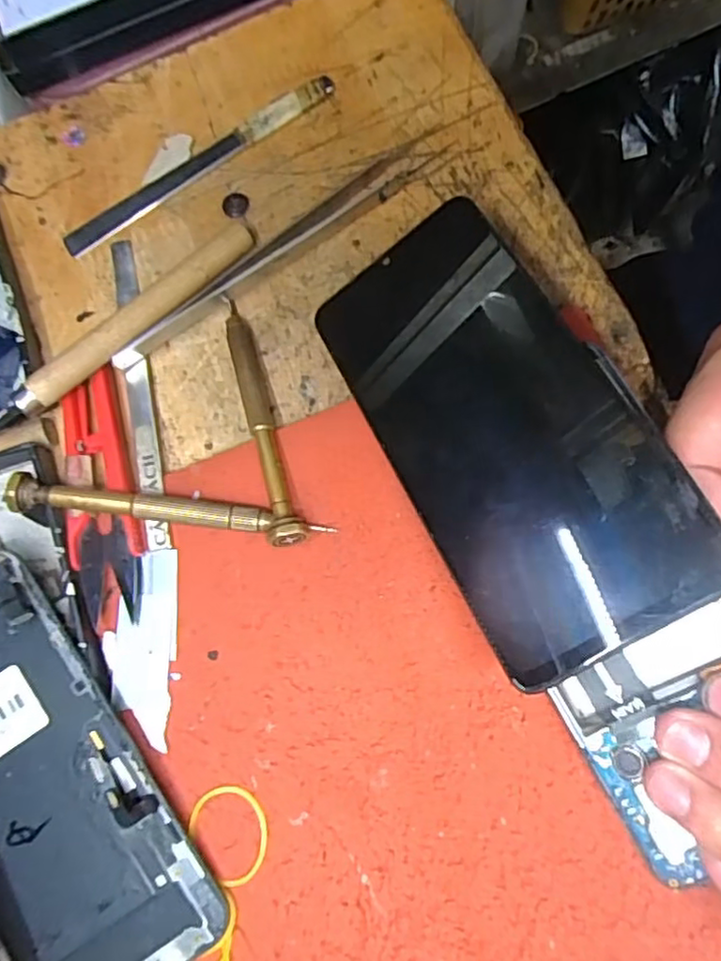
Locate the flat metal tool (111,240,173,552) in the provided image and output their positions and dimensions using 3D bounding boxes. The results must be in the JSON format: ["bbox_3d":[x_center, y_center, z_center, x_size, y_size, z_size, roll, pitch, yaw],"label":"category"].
[{"bbox_3d":[-0.086,-0.037,0.249,0.010,0.004,0.129,-13,77,1],"label":"flat metal tool"}]

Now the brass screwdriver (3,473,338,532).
[{"bbox_3d":[-0.066,0.010,0.227,0.107,0.018,0.012,3,78,5],"label":"brass screwdriver"}]

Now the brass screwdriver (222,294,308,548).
[{"bbox_3d":[-0.038,-0.024,0.238,0.011,0.015,0.101,-17,77,0],"label":"brass screwdriver"}]

